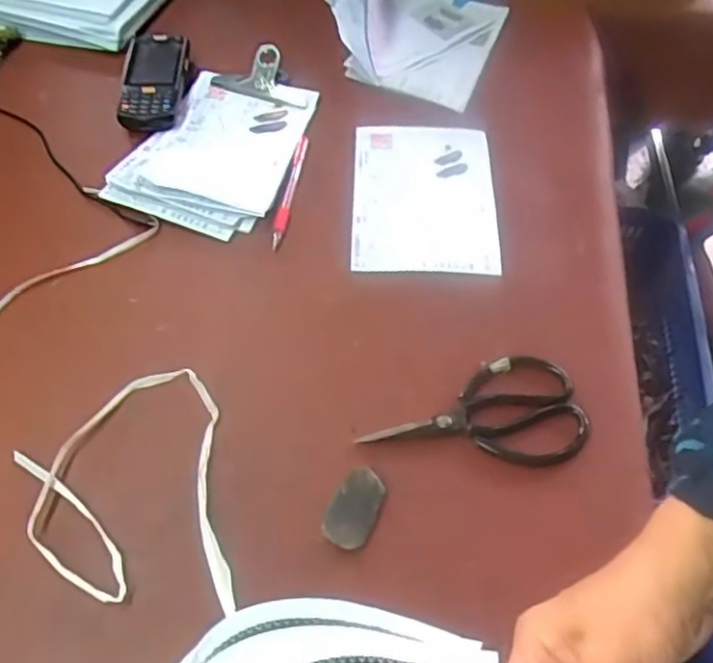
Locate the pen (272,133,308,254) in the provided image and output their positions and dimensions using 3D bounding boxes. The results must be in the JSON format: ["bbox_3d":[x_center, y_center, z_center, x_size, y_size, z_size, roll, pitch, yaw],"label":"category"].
[{"bbox_3d":[-0.071,-0.152,0.740,0.015,0.016,0.156,7,57,5],"label":"pen"}]

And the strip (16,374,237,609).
[{"bbox_3d":[-0.187,0.126,0.548,0.161,0.024,0.205,-10,57,-5],"label":"strip"}]

